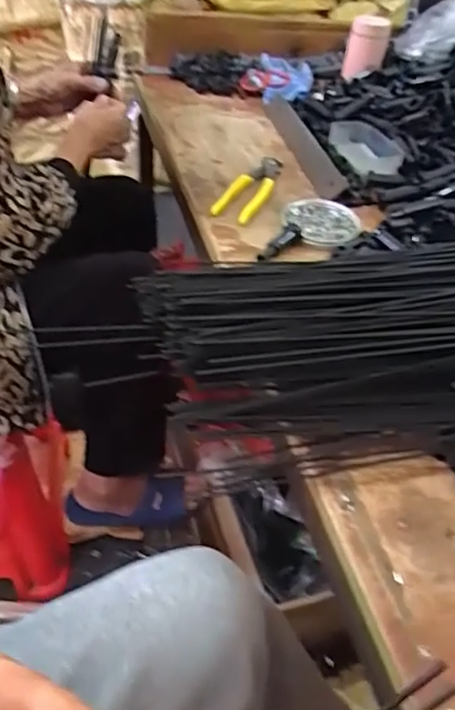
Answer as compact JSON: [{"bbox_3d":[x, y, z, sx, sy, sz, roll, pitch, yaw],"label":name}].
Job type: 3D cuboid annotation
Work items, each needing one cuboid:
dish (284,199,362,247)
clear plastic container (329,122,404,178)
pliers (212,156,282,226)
[{"bbox_3d":[0.114,-0.159,0.713,0.087,0.013,0.087,20,45,15],"label":"dish"},{"bbox_3d":[0.202,-0.297,0.856,0.072,0.025,0.144,-7,44,-13],"label":"clear plastic container"},{"bbox_3d":[0.032,-0.220,0.765,0.049,0.013,0.185,16,44,11],"label":"pliers"}]

